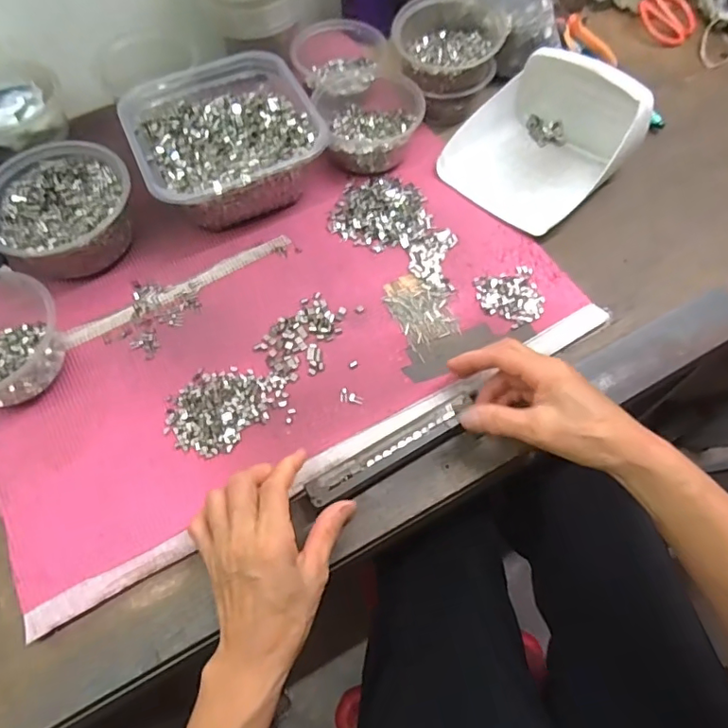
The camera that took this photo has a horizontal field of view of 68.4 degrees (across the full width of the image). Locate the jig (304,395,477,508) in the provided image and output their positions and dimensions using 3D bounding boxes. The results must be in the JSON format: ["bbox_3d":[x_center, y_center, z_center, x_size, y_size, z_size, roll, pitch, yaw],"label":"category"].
[{"bbox_3d":[0.027,0.065,0.420,0.155,0.013,0.021,-29,68,-13],"label":"jig"}]

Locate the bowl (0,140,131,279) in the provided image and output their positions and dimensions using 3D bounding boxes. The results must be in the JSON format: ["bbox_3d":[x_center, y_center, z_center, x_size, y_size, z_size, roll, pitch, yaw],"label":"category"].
[{"bbox_3d":[-0.290,-0.147,0.517,0.139,0.056,0.131,-1,62,1],"label":"bowl"}]

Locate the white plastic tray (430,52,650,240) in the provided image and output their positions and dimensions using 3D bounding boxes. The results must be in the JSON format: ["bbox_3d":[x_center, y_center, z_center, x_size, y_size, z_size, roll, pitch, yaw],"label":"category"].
[{"bbox_3d":[0.184,-0.238,0.544,0.160,0.080,0.179,41,70,19],"label":"white plastic tray"}]

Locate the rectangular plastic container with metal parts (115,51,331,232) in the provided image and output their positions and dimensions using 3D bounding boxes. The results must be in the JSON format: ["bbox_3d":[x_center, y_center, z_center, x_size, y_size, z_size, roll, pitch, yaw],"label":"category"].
[{"bbox_3d":[-0.141,-0.224,0.550,0.172,0.074,0.177,-24,65,-11],"label":"rectangular plastic container with metal parts"}]

